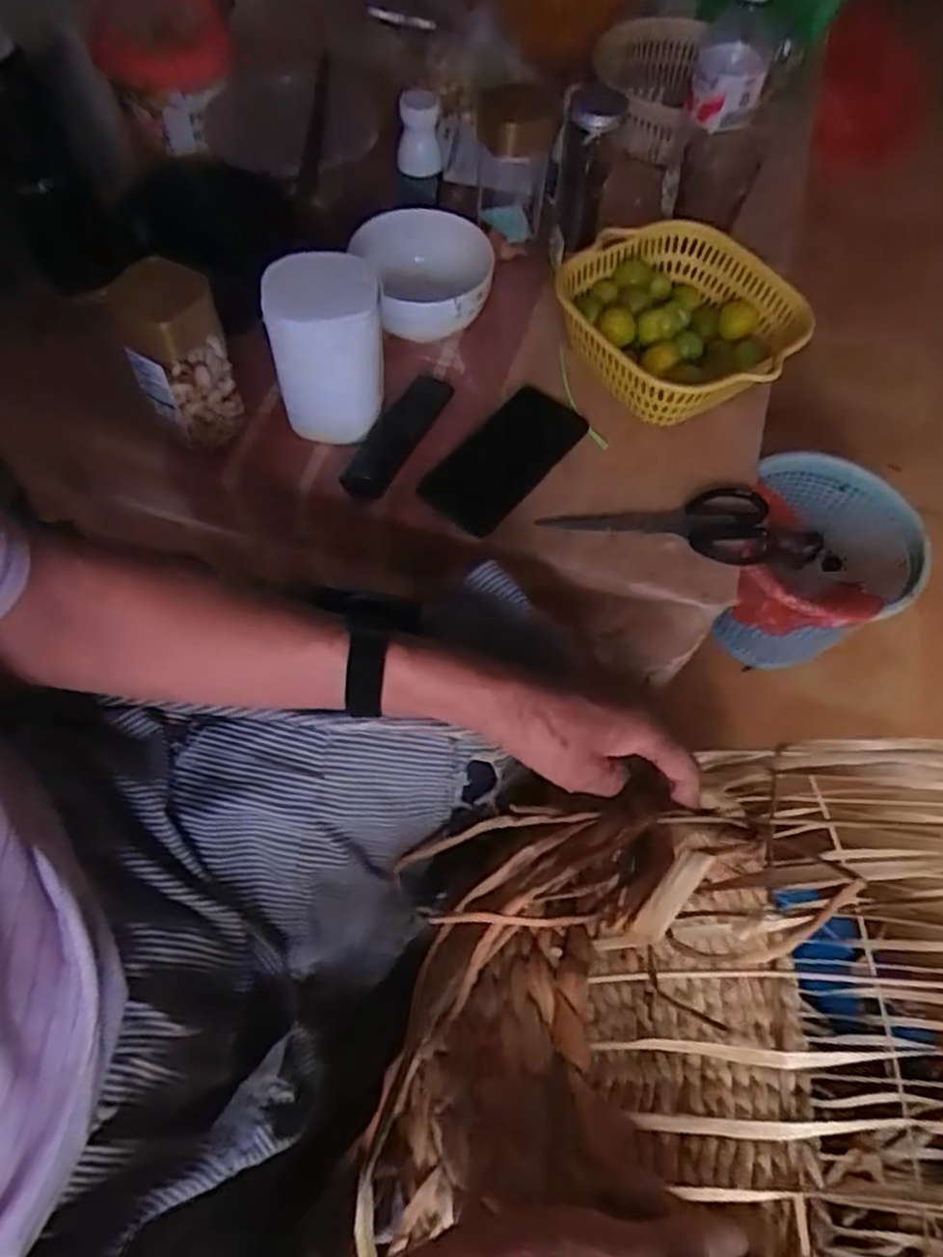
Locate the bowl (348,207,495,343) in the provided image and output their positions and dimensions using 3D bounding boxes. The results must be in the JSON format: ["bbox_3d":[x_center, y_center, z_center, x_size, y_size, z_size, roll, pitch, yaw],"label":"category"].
[{"bbox_3d":[-0.045,-0.333,0.729,0.117,0.070,0.128,1,61,-2],"label":"bowl"}]

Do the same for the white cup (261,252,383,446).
[{"bbox_3d":[-0.119,-0.232,0.633,0.089,0.122,0.083,-3,61,-4],"label":"white cup"}]

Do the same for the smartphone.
[{"bbox_3d":[0.030,-0.153,0.668,0.081,0.006,0.162,36,65,16],"label":"smartphone"}]

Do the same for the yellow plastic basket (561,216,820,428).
[{"bbox_3d":[0.188,-0.276,0.698,0.190,0.077,0.206,1,61,-2],"label":"yellow plastic basket"}]

